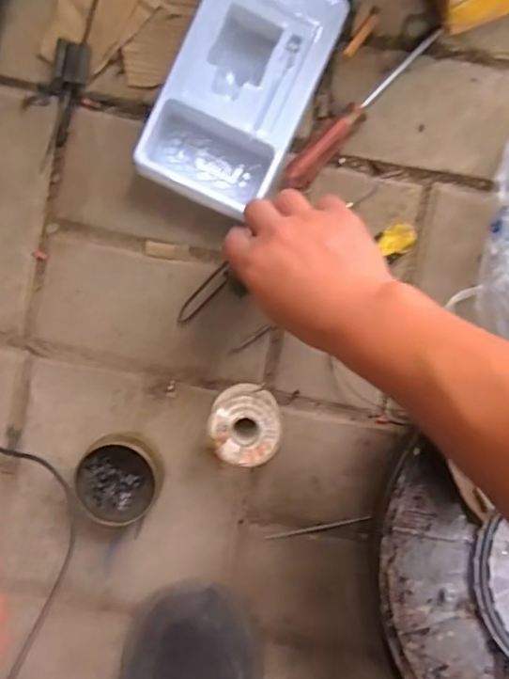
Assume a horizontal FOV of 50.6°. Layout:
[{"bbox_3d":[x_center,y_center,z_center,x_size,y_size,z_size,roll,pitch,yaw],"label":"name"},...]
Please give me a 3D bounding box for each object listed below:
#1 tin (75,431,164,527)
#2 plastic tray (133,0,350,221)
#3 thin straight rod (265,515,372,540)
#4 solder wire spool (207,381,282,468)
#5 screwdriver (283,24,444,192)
[{"bbox_3d":[-0.107,0.110,0.430,0.062,0.033,0.068,0,94,1],"label":"tin"},{"bbox_3d":[-0.010,-0.190,0.413,0.102,0.031,0.176,25,94,-1],"label":"plastic tray"},{"bbox_3d":[0.054,0.159,0.454,0.089,0.005,0.005,-12,94,2],"label":"thin straight rod"},{"bbox_3d":[-0.006,0.064,0.419,0.052,0.052,0.055,0,93,-1],"label":"solder wire spool"},{"bbox_3d":[0.081,-0.182,0.422,0.022,0.021,0.166,41,94,-2],"label":"screwdriver"}]

